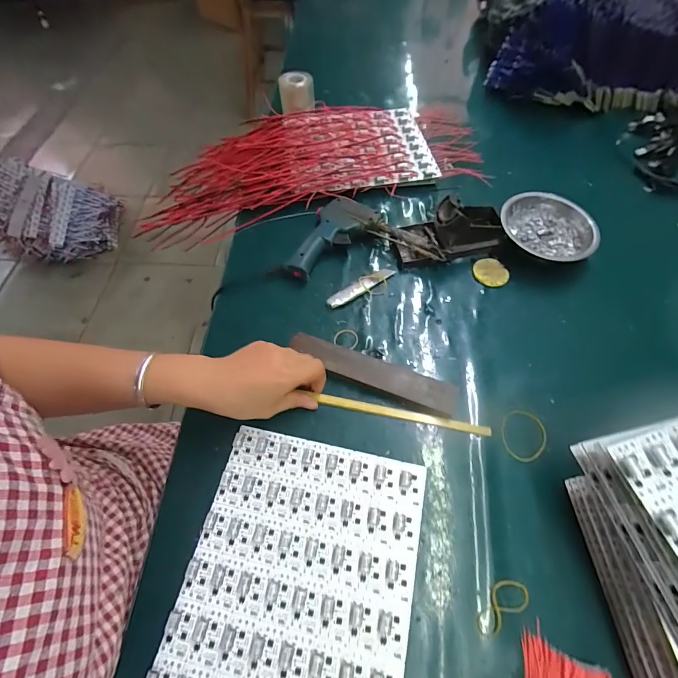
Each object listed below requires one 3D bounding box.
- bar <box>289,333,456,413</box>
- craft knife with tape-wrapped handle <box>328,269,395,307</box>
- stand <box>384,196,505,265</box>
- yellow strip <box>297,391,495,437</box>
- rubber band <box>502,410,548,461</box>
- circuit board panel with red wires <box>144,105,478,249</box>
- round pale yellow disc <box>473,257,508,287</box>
[{"bbox_3d":[0.038,0.036,0.431,0.198,0.008,0.038,21,62,12],"label":"bar"},{"bbox_3d":[0.030,-0.070,0.502,0.105,0.013,0.019,-30,63,-15],"label":"craft knife with tape-wrapped handle"},{"bbox_3d":[0.151,-0.154,0.516,0.149,0.063,0.082,-16,61,-7],"label":"stand"},{"bbox_3d":[0.071,0.084,0.415,0.189,0.006,0.011,10,59,7],"label":"yellow strip"},{"bbox_3d":[0.199,0.104,0.400,0.046,0.004,0.056,21,63,13],"label":"rubber band"},{"bbox_3d":[-0.052,-0.299,0.647,0.576,0.082,0.256,-14,60,-6],"label":"circuit board panel with red wires"},{"bbox_3d":[0.211,-0.093,0.514,0.048,0.005,0.045,-1,60,1],"label":"round pale yellow disc"}]

